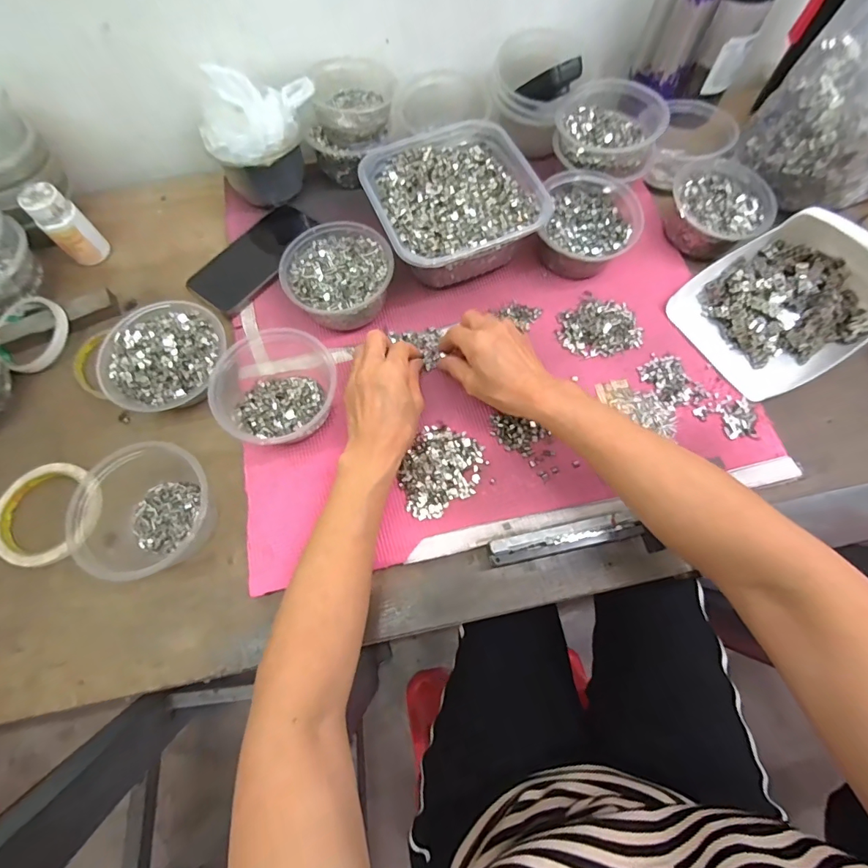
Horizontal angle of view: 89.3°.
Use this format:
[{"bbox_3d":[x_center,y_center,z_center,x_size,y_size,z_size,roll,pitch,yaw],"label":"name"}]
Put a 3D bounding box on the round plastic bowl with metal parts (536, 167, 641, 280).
[{"bbox_3d":[0.170,-0.231,0.492,0.104,0.056,0.120,6,71,4],"label":"round plastic bowl with metal parts"}]

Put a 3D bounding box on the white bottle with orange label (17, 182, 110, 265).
[{"bbox_3d":[-0.422,-0.239,0.506,0.042,0.081,0.045,42,77,15],"label":"white bottle with orange label"}]

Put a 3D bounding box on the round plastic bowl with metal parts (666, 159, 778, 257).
[{"bbox_3d":[0.324,-0.261,0.505,0.114,0.041,0.110,0,69,0],"label":"round plastic bowl with metal parts"}]

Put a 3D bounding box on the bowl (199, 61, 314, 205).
[{"bbox_3d":[-0.189,-0.341,0.506,0.129,0.109,0.094,-32,73,-9],"label":"bowl"}]

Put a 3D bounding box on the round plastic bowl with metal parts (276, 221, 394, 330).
[{"bbox_3d":[-0.101,-0.167,0.473,0.111,0.048,0.107,0,69,0],"label":"round plastic bowl with metal parts"}]

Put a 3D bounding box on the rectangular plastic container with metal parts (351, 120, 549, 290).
[{"bbox_3d":[0.017,-0.258,0.489,0.170,0.055,0.181,-23,70,-8],"label":"rectangular plastic container with metal parts"}]

